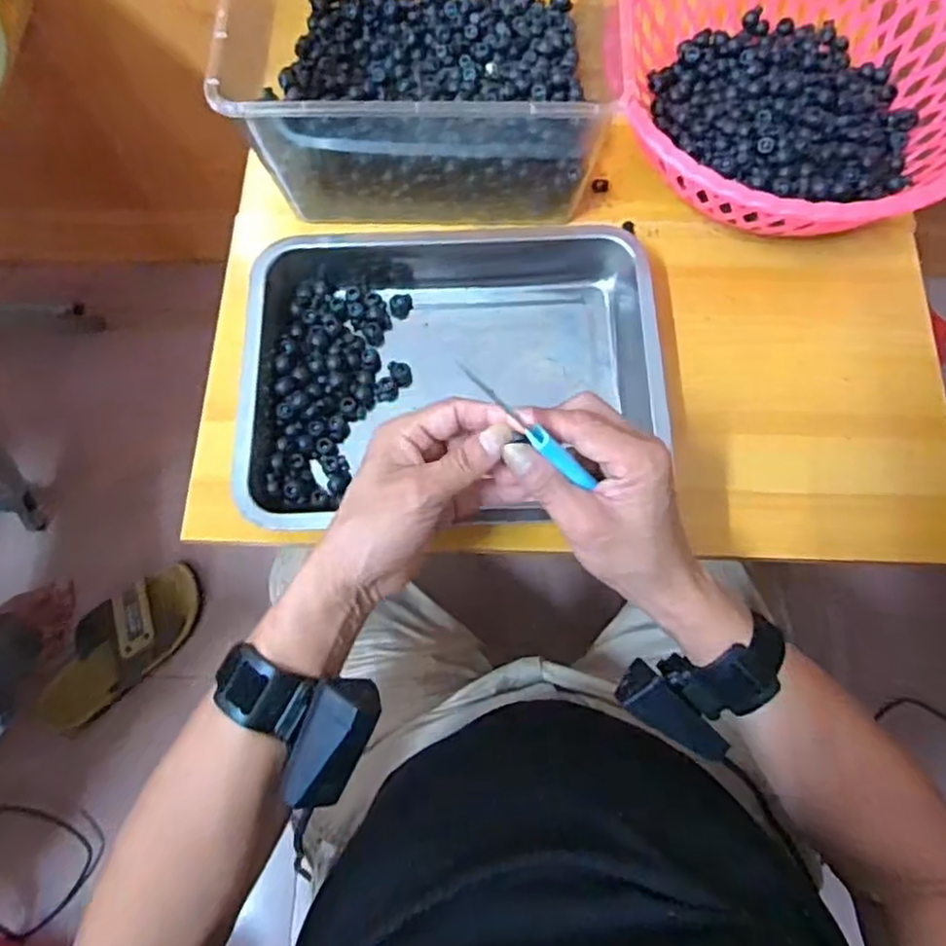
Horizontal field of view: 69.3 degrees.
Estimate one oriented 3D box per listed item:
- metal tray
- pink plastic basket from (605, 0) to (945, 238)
[{"bbox_3d":[-0.018,-0.089,0.543,0.307,0.063,0.254,-4,72,0],"label":"metal tray"},{"bbox_3d":[0.267,-0.311,0.553,0.267,0.077,0.284,0,72,1],"label":"pink plastic basket"}]

